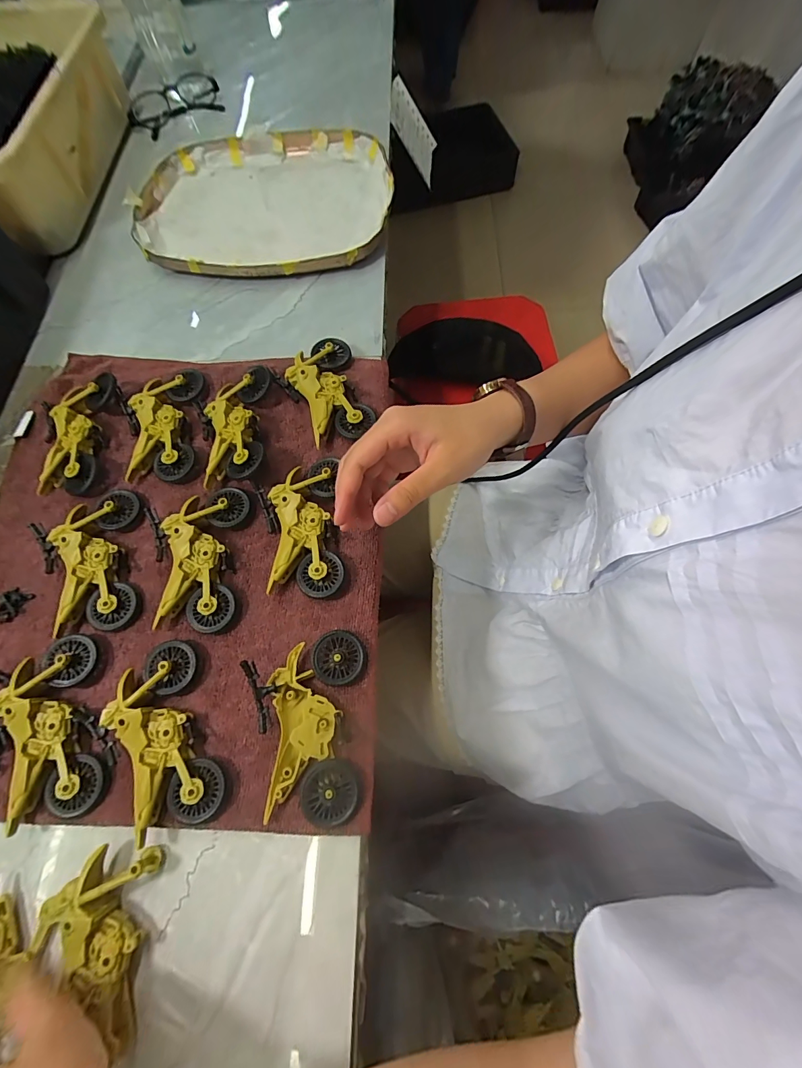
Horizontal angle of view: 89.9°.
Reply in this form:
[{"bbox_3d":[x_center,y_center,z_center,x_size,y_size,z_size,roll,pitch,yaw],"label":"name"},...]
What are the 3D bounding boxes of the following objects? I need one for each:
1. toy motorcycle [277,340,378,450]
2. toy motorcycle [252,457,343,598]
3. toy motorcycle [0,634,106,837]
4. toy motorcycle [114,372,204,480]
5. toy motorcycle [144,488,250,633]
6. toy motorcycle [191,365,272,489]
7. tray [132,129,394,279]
[{"bbox_3d":[-0.073,-0.135,0.379,0.070,0.026,0.113,-18,70,-5],"label":"toy motorcycle"},{"bbox_3d":[-0.082,-0.006,0.325,0.063,0.021,0.113,-7,69,-1],"label":"toy motorcycle"},{"bbox_3d":[-0.239,0.132,0.275,0.053,0.022,0.113,-17,70,-4],"label":"toy motorcycle"},{"bbox_3d":[-0.215,-0.098,0.368,0.074,0.022,0.108,-18,70,-4],"label":"toy motorcycle"},{"bbox_3d":[-0.155,0.020,0.317,0.076,0.020,0.110,-16,69,-4],"label":"toy motorcycle"},{"bbox_3d":[-0.144,-0.093,0.357,0.071,0.029,0.107,-17,70,-4],"label":"toy motorcycle"},{"bbox_3d":[-0.167,-0.404,0.494,0.305,0.031,0.246,4,69,4],"label":"tray"}]

